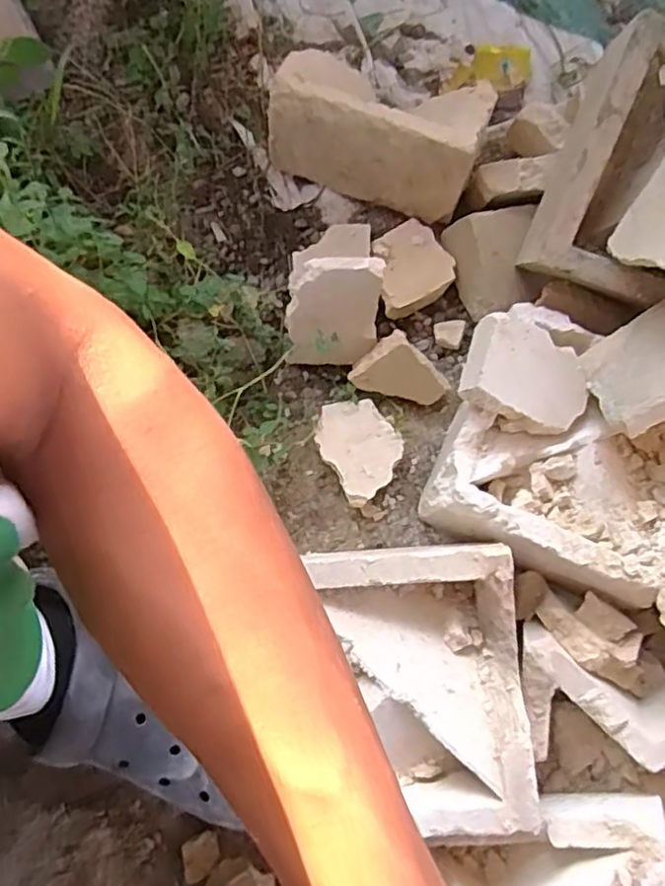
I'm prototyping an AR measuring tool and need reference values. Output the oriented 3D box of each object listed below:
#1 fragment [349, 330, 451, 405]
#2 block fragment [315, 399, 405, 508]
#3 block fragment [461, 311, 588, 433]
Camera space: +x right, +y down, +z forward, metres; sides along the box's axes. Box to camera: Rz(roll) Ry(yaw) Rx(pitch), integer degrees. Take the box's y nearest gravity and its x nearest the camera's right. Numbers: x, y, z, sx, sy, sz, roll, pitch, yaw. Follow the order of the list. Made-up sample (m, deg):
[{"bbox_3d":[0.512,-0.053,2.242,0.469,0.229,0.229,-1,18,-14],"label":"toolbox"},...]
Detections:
[{"bbox_3d":[0.065,-0.061,0.624,0.077,0.022,0.061,38,115,-25],"label":"fragment"},{"bbox_3d":[0.026,0.004,0.602,0.068,0.027,0.090,-29,80,-7],"label":"block fragment"},{"bbox_3d":[0.155,-0.053,0.534,0.101,0.024,0.076,23,81,-14],"label":"block fragment"}]

